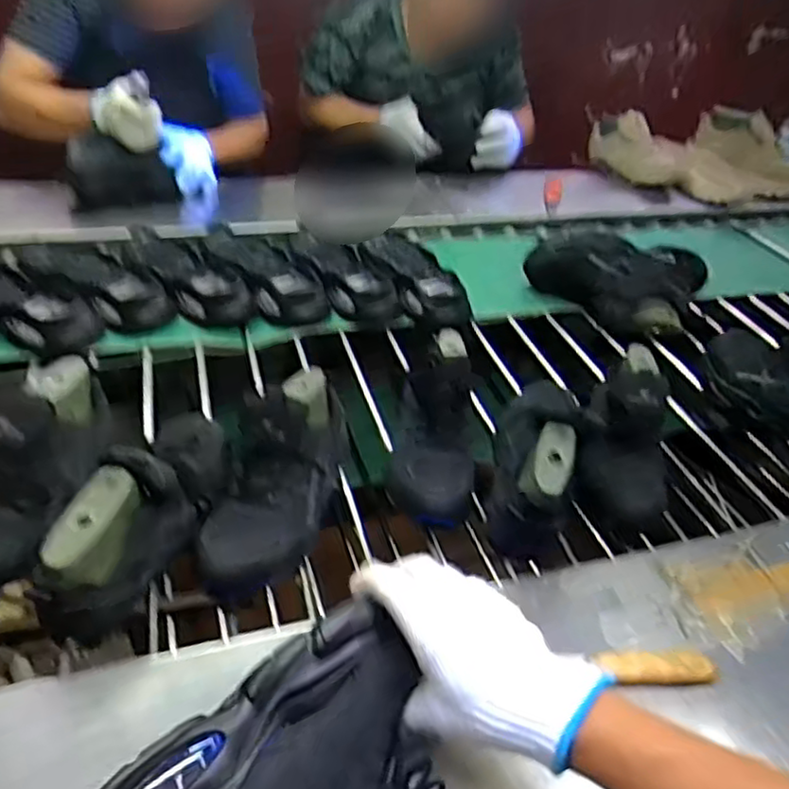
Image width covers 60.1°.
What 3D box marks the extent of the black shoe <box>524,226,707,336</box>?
[{"bbox_3d":[0.364,-0.203,1.135,0.252,0.119,0.130,33,44,29],"label":"black shoe"}]

